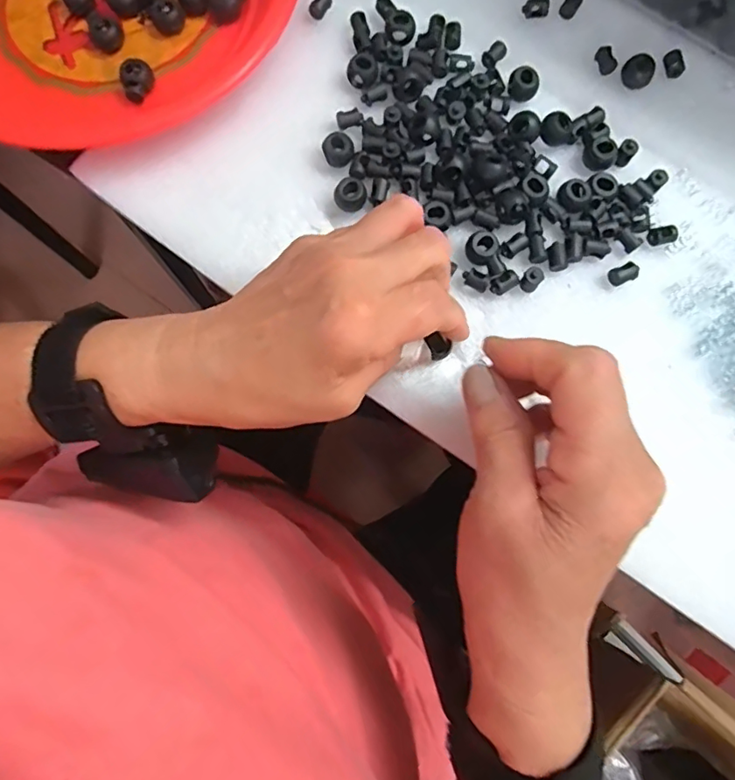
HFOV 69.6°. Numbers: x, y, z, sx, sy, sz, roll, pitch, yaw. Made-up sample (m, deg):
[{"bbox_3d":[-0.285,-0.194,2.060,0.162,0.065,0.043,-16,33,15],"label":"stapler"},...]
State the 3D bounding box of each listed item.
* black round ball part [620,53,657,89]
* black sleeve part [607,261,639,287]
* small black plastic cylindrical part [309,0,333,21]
[{"bbox_3d":[0.157,-0.184,0.305,0.017,0.011,0.014,20,79,3],"label":"black round ball part"},{"bbox_3d":[0.137,-0.062,0.282,0.016,0.008,0.009,-19,80,-5],"label":"black sleeve part"},{"bbox_3d":[-0.027,-0.228,0.313,0.008,0.009,0.015,38,81,6],"label":"small black plastic cylindrical part"}]

